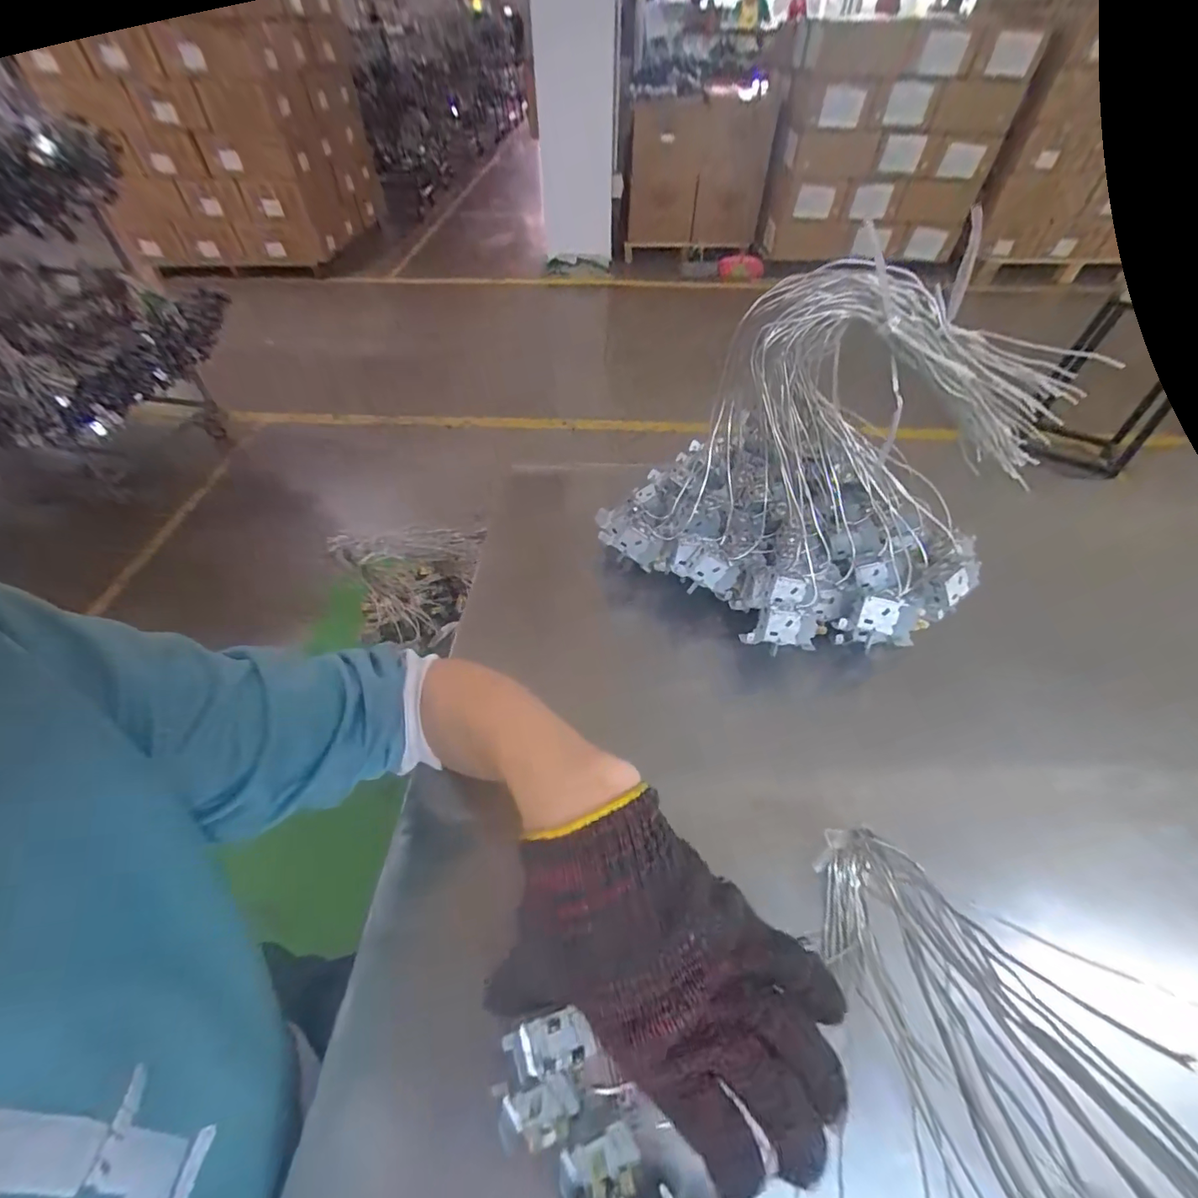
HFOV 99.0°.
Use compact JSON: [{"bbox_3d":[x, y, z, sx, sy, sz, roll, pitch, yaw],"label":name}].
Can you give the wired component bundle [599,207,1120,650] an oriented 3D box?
[{"bbox_3d":[0.198,-0.146,0.476,0.342,0.251,0.291,35,58,26],"label":"wired component bundle"}]

